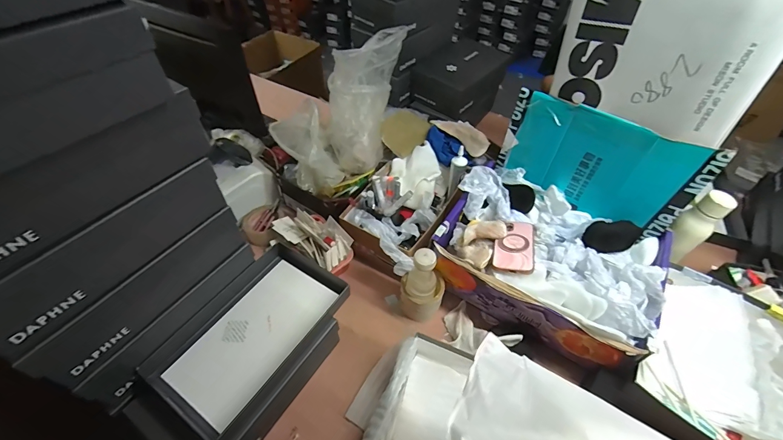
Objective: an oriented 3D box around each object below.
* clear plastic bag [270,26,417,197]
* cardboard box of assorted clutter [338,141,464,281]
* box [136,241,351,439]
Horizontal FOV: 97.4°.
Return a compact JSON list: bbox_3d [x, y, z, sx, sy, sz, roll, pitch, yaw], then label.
[{"bbox_3d":[-0.099,-0.248,0.813,0.350,0.256,0.157,-28,56,-22],"label":"clear plastic bag"},{"bbox_3d":[0.035,-0.031,0.826,0.213,0.112,0.337,27,55,21],"label":"cardboard box of assorted clutter"},{"bbox_3d":[-0.239,0.188,0.595,0.188,0.049,0.309,28,55,21],"label":"box"}]

